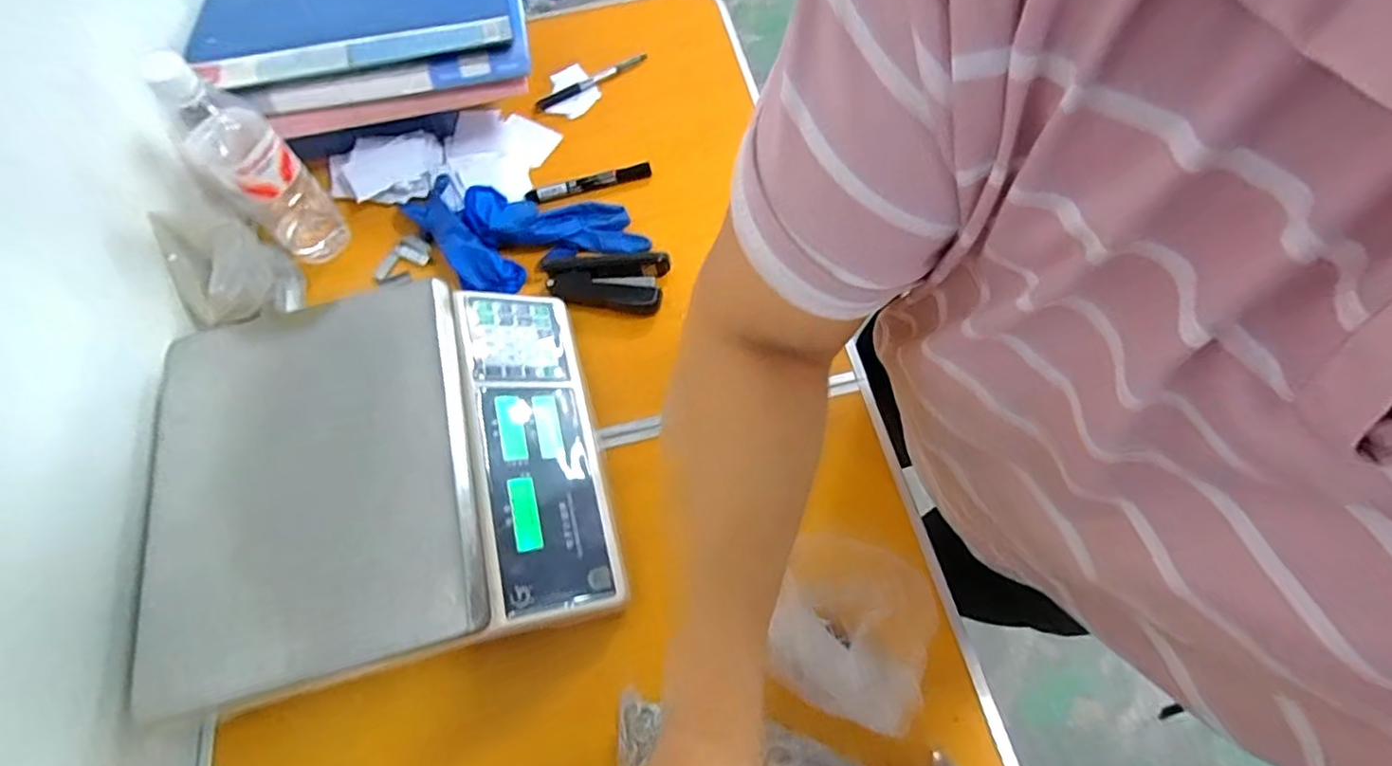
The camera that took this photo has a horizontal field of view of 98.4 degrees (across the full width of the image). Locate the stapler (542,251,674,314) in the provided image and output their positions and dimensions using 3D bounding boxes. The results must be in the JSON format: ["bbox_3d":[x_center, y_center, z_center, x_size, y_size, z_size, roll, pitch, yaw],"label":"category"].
[{"bbox_3d":[-0.091,-0.106,0.595,0.121,0.029,0.064,4,65,6],"label":"stapler"}]

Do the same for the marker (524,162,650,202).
[{"bbox_3d":[-0.121,-0.226,0.679,0.141,0.010,0.016,-15,65,-4],"label":"marker"}]

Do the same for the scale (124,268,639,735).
[{"bbox_3d":[-0.241,0.074,0.489,0.306,0.130,0.288,-16,65,-4],"label":"scale"}]

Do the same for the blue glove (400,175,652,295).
[{"bbox_3d":[-0.192,-0.157,0.637,0.272,0.035,0.125,7,66,7],"label":"blue glove"}]

